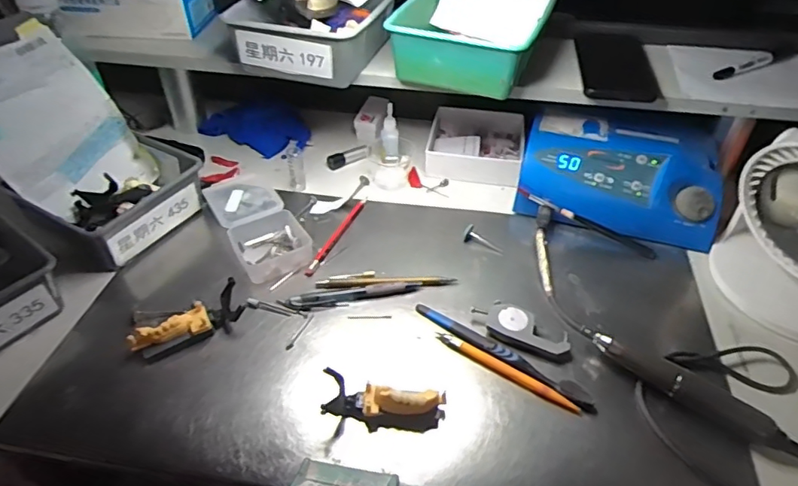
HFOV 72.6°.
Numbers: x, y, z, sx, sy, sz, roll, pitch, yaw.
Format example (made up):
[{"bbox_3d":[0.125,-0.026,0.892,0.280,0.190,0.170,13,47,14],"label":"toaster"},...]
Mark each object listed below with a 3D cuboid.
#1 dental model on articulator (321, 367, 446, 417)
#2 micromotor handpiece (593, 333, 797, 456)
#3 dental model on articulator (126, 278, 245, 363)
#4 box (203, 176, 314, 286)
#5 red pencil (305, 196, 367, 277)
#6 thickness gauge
[{"bbox_3d":[-0.014,0.135,0.450,0.098,0.032,0.037,8,44,8],"label":"dental model on articulator"},{"bbox_3d":[0.251,0.130,0.465,0.174,0.030,0.022,24,49,23],"label":"micromotor handpiece"},{"bbox_3d":[-0.200,0.079,0.518,0.101,0.040,0.037,-21,48,-20],"label":"dental model on articulator"},{"bbox_3d":[-0.160,-0.020,0.622,0.080,0.035,0.158,-24,49,-23],"label":"box"},{"bbox_3d":[-0.070,-0.015,0.634,0.012,0.012,0.151,16,46,16],"label":"red pencil"},{"bbox_3d":[0.117,0.083,0.523,0.093,0.017,0.037,20,48,20],"label":"thickness gauge"}]

